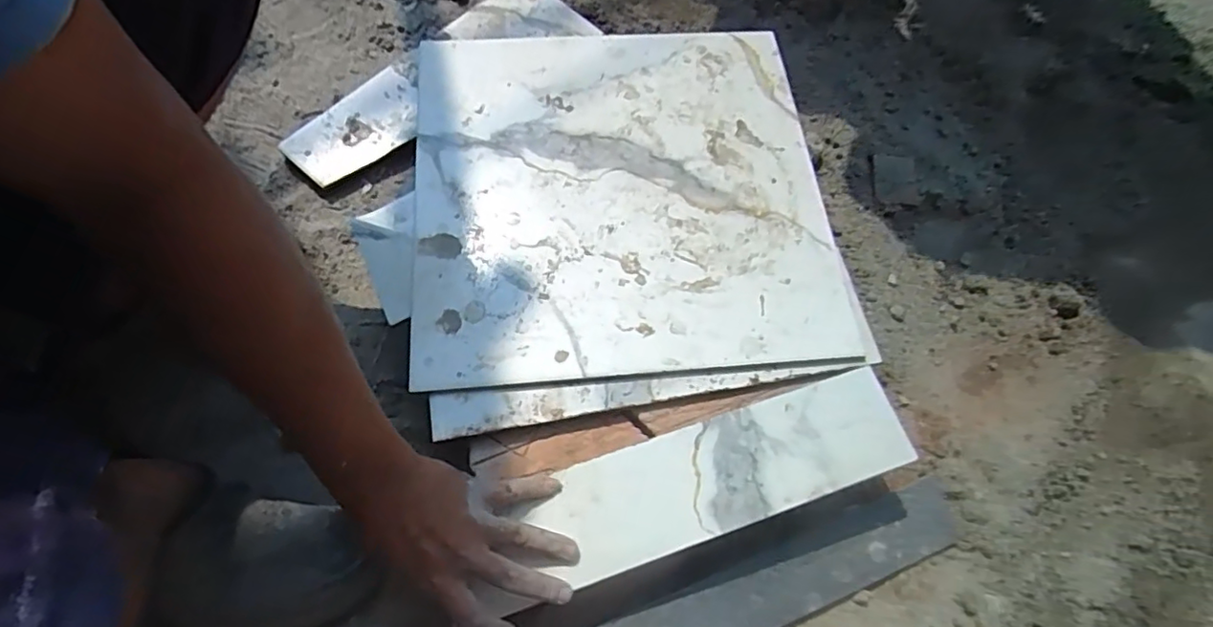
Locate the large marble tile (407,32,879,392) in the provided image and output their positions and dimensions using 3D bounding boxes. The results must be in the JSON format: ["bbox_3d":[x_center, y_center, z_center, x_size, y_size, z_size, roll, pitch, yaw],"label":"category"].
[{"bbox_3d":[0.018,-0.131,0.609,0.406,0.015,0.397,-4,65,-4],"label":"large marble tile"}]

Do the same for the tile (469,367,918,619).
[{"bbox_3d":[0.081,0.137,0.507,0.352,0.007,0.086,-17,67,-10],"label":"tile"}]

